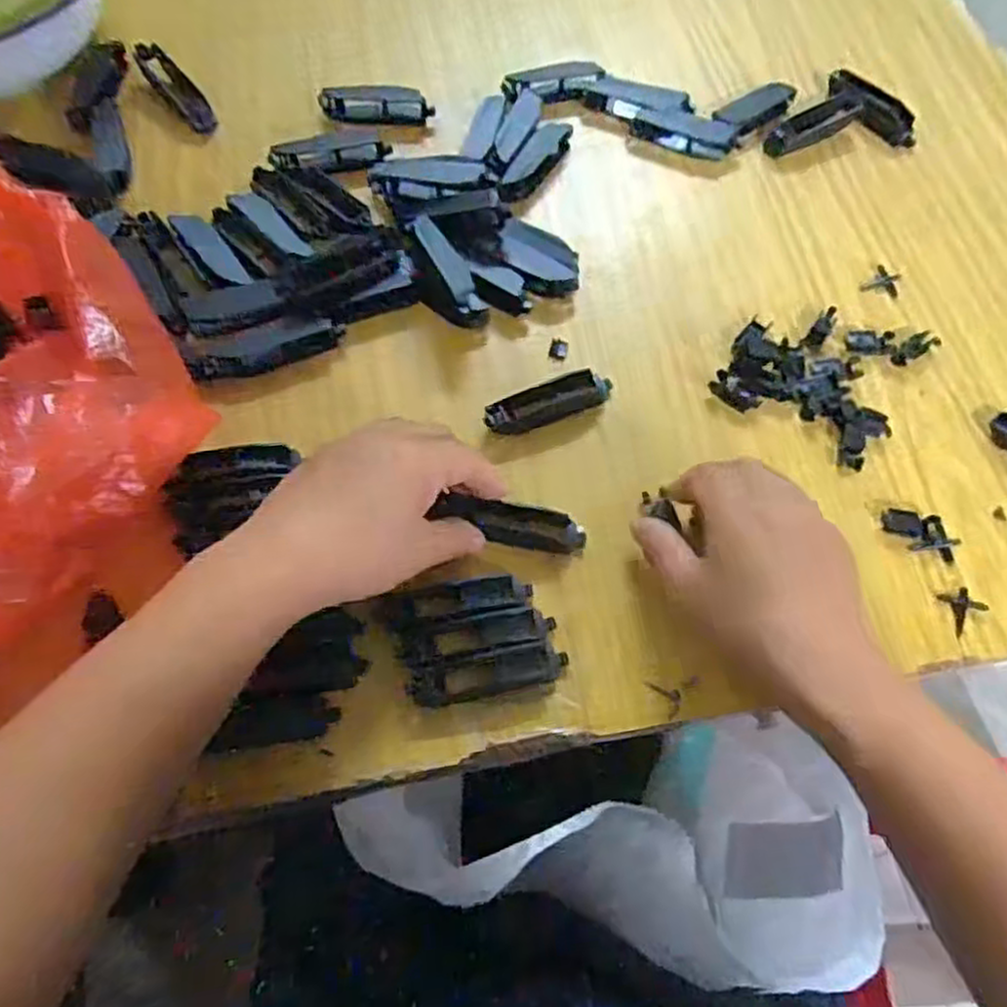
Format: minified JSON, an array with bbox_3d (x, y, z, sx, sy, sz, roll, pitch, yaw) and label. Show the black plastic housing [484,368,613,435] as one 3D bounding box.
[{"bbox_3d":[0.025,-0.056,0.415,0.073,0.011,0.019,-23,68,-13],"label":"black plastic housing"}]

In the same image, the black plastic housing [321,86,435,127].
[{"bbox_3d":[-0.086,-0.267,0.505,0.075,0.010,0.027,5,65,-1],"label":"black plastic housing"}]

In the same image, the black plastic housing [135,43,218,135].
[{"bbox_3d":[-0.216,-0.276,0.498,0.020,0.017,0.083,-37,72,-18],"label":"black plastic housing"}]

